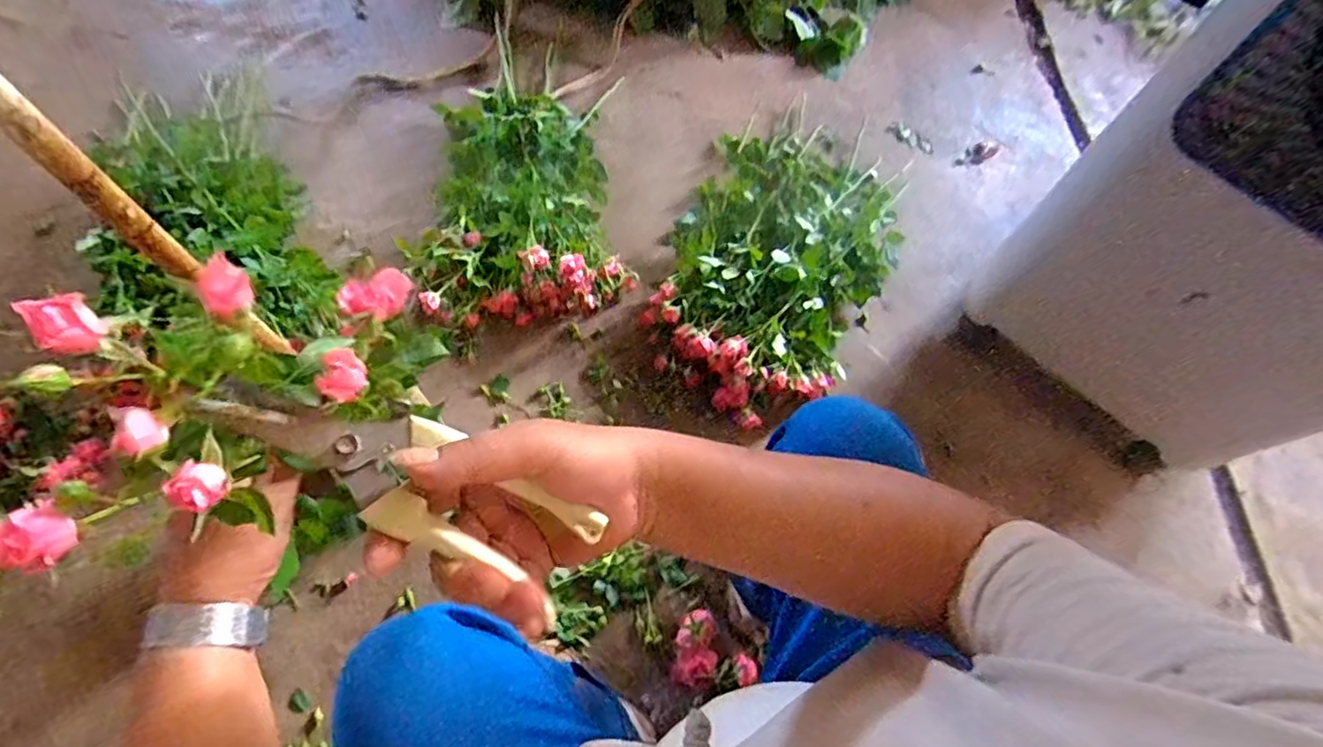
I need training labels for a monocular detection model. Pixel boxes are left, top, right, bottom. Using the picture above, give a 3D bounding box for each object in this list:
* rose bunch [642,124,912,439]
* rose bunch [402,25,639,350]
[{"bbox_3d":[0.213,-0.230,1.088,0.362,0.124,0.642,21,66,8],"label":"rose bunch"},{"bbox_3d":[-0.257,-0.371,1.131,0.348,0.092,0.649,-6,65,-4],"label":"rose bunch"}]

